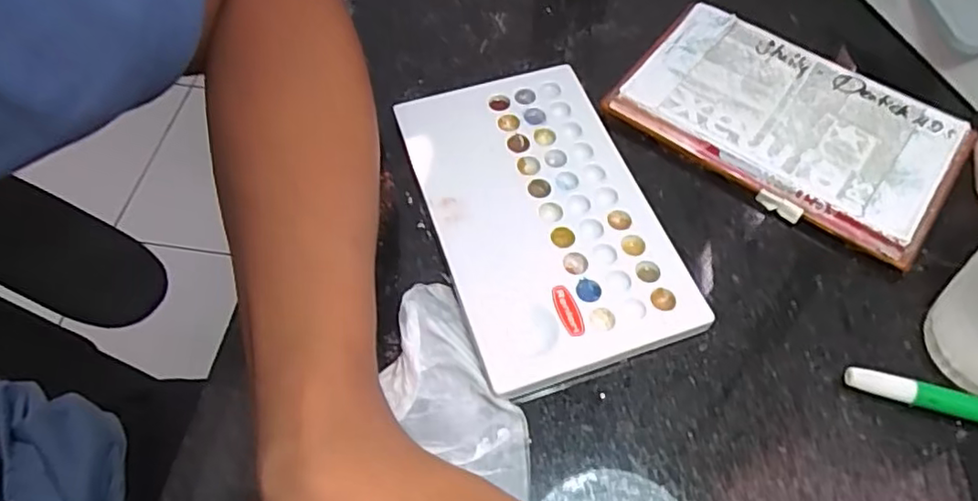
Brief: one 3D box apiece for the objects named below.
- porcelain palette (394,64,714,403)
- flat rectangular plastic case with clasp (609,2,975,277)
[{"bbox_3d":[0.022,-0.017,0.280,0.094,0.012,0.152,-17,61,-9],"label":"porcelain palette"},{"bbox_3d":[0.143,-0.064,0.302,0.150,0.009,0.091,32,66,17],"label":"flat rectangular plastic case with clasp"}]

